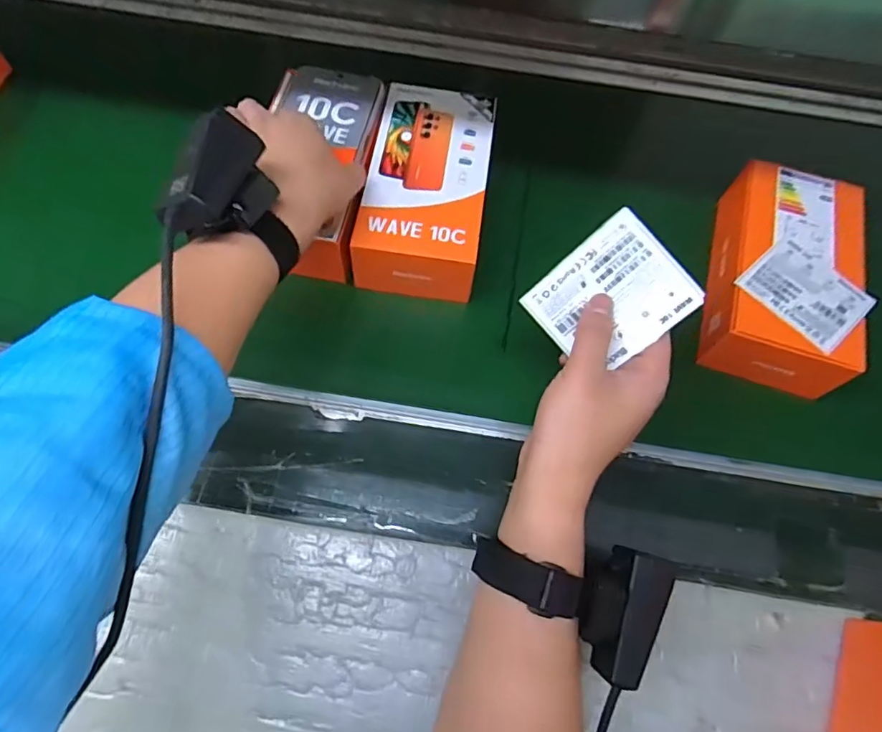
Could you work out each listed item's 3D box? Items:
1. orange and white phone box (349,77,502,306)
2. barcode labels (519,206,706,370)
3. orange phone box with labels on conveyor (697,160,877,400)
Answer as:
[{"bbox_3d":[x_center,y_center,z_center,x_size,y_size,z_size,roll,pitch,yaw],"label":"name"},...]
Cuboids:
[{"bbox_3d":[-0.010,-0.157,0.482,0.097,0.052,0.190,9,64,0],"label":"orange and white phone box"},{"bbox_3d":[0.104,-0.041,0.336,0.083,0.006,0.072,-41,81,19],"label":"barcode labels"},{"bbox_3d":[0.293,-0.076,0.472,0.111,0.065,0.195,17,64,4],"label":"orange phone box with labels on conveyor"}]

